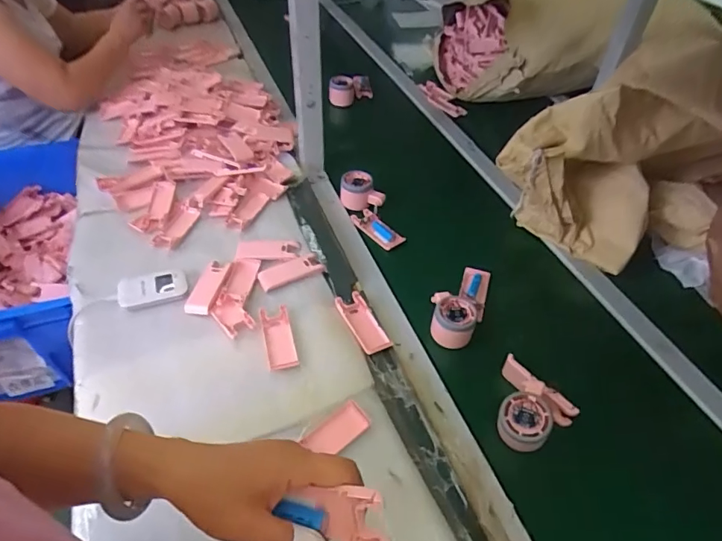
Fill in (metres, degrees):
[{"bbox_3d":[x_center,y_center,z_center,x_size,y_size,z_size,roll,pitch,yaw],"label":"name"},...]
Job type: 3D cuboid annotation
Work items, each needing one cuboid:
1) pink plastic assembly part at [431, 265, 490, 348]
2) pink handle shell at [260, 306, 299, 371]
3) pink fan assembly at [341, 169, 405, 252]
[{"bbox_3d":[0.150,0.039,0.712,0.068,0.052,0.159,19,49,16],"label":"pink plastic assembly part"},{"bbox_3d":[-0.112,0.091,0.649,0.038,0.009,0.096,-11,48,-12],"label":"pink handle shell"},{"bbox_3d":[0.020,-0.102,0.857,0.061,0.063,0.159,-19,62,-18],"label":"pink fan assembly"}]

